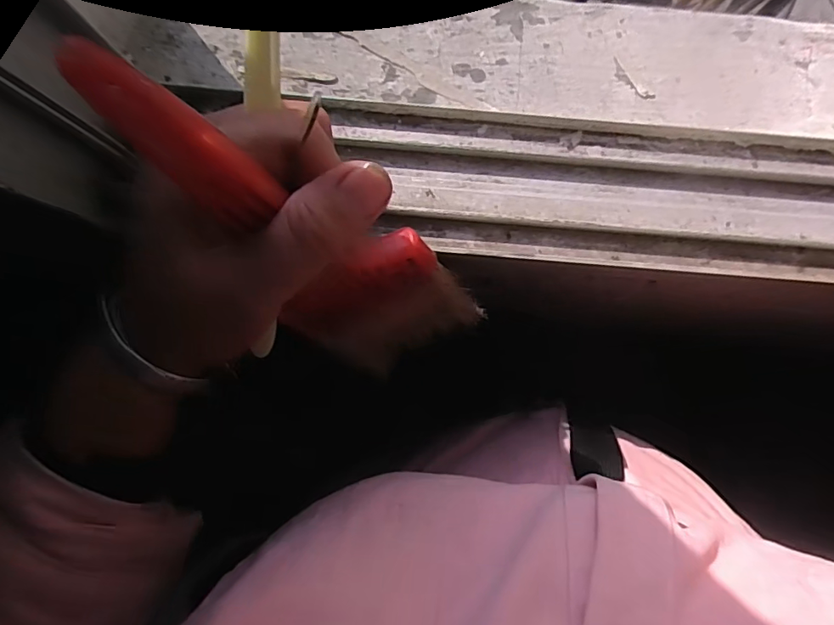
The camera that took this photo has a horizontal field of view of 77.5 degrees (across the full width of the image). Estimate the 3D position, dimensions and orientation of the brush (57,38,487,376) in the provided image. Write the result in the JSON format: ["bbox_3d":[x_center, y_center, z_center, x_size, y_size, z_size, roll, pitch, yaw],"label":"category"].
[{"bbox_3d":[-0.034,-0.020,0.181,0.025,0.179,0.055,34,88,35],"label":"brush"}]

